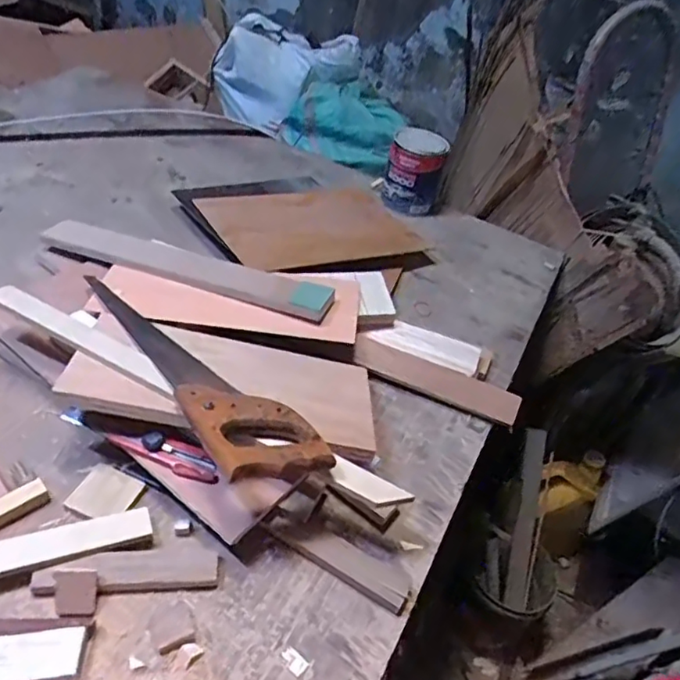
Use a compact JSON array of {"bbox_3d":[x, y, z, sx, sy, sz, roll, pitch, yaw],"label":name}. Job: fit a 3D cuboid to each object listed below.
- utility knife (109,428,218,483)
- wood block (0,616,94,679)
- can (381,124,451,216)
[{"bbox_3d":[-0.183,0.118,0.616,0.123,0.018,0.032,20,44,13],"label":"utility knife"},{"bbox_3d":[-0.269,0.270,0.491,0.099,0.017,0.068,-1,44,-8],"label":"wood block"},{"bbox_3d":[0.140,-0.317,1.097,0.106,0.126,0.127,11,43,4],"label":"can"}]

